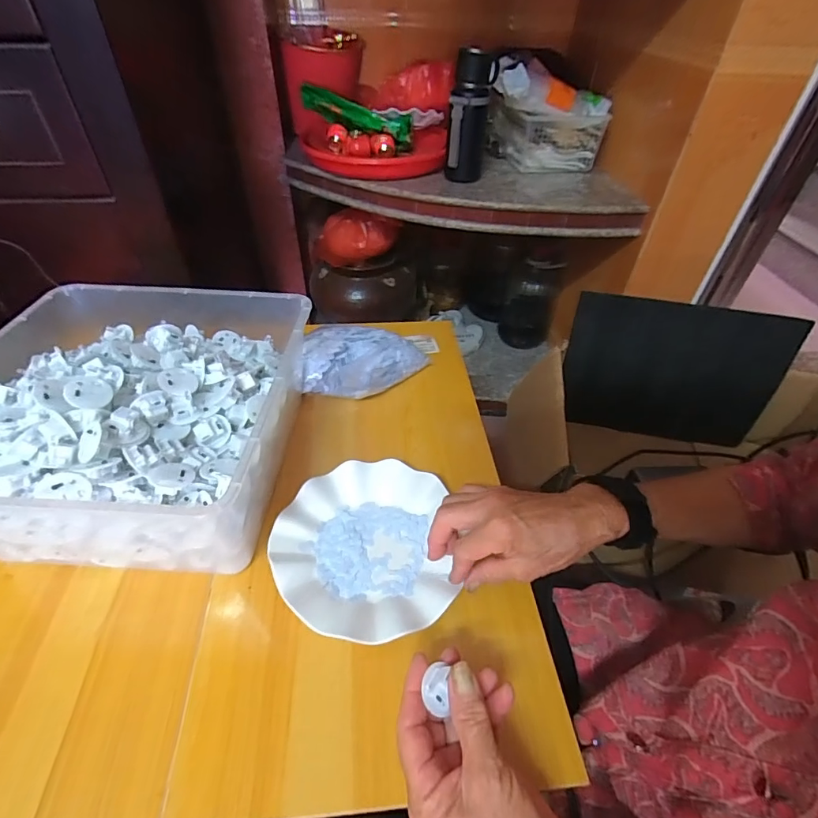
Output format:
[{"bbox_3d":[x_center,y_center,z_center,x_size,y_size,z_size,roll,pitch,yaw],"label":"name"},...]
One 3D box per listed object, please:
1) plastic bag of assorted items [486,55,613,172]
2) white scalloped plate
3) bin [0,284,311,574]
[{"bbox_3d":[0.319,-0.678,1.050,0.250,0.203,0.203,2,45,-1],"label":"plastic bag of assorted items"},{"bbox_3d":[-0.045,0.129,0.435,0.161,0.021,0.178,-2,45,-5],"label":"white scalloped plate"},{"bbox_3d":[-0.285,-0.002,0.463,0.329,0.139,0.313,3,45,0],"label":"bin"}]

